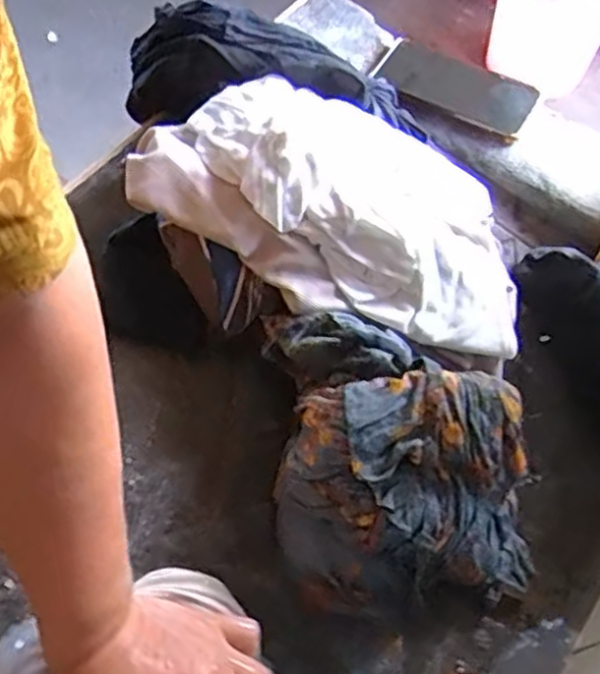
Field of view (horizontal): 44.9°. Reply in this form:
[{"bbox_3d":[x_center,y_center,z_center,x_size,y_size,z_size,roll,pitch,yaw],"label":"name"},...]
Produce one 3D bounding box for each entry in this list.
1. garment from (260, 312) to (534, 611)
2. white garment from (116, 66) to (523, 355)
[{"bbox_3d":[0.066,0.082,0.485,0.172,0.101,0.190,-7,59,-6],"label":"garment"},{"bbox_3d":[0.023,-0.094,0.520,0.282,0.088,0.148,14,59,7],"label":"white garment"}]

